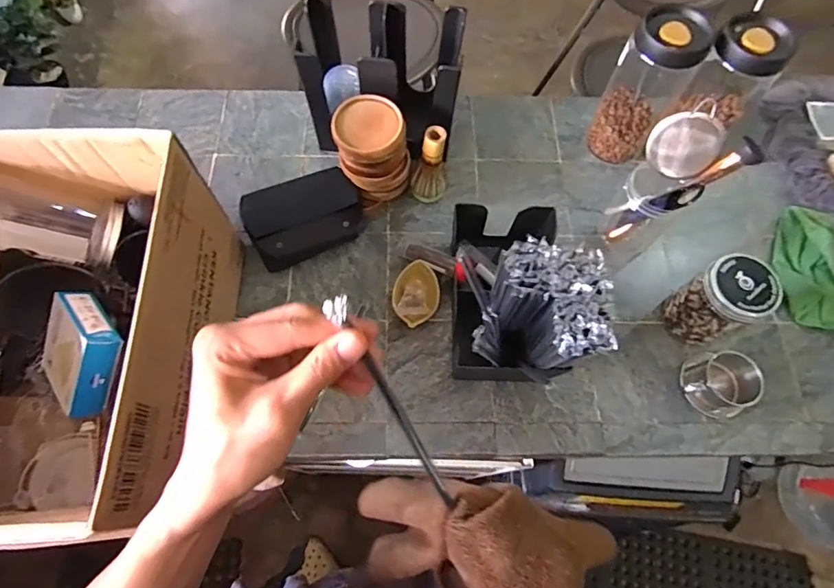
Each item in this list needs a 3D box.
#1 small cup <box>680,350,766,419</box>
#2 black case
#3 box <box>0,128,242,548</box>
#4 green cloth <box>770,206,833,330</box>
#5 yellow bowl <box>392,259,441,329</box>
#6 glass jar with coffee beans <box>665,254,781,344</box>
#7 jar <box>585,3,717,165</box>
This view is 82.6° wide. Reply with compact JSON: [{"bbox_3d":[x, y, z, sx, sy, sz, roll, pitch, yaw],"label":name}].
[{"bbox_3d":[0.415,0.124,0.654,0.085,0.053,0.088,-11,69,-6],"label":"small cup"},{"bbox_3d":[-0.173,-0.121,0.739,0.179,0.053,0.123,-25,71,-11],"label":"black case"},{"bbox_3d":[-0.402,0.044,0.553,0.303,0.248,0.412,0,68,-2],"label":"box"},{"bbox_3d":[0.619,-0.045,0.737,0.091,0.035,0.196,2,68,-1],"label":"green cloth"},{"bbox_3d":[0.000,0.004,0.698,0.065,0.034,0.099,6,68,1],"label":"yellow bowl"},{"bbox_3d":[0.414,0.013,0.657,0.079,0.129,0.084,1,68,-1],"label":"glass jar with coffee beans"},{"bbox_3d":[0.350,-0.316,0.739,0.099,0.222,0.098,1,68,-1],"label":"jar"}]

